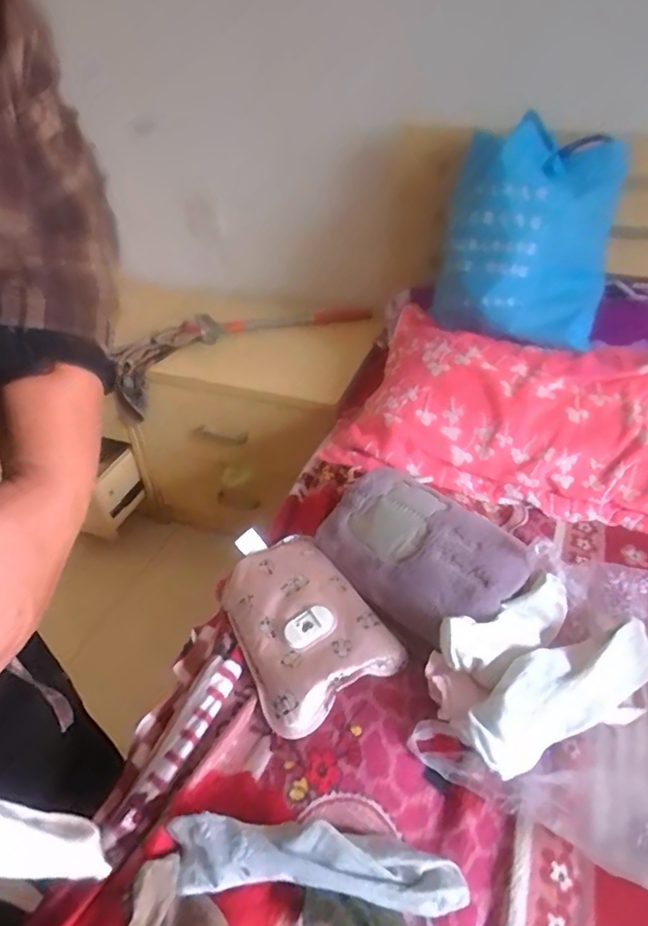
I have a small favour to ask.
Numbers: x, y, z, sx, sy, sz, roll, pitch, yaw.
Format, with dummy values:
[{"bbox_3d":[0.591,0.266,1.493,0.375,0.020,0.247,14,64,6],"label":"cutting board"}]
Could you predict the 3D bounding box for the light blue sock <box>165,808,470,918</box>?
[{"bbox_3d":[-0.012,0.324,0.435,0.245,0.045,0.051,-1,42,9],"label":"light blue sock"}]

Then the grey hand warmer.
[{"bbox_3d":[0.112,0.099,0.656,0.176,0.051,0.253,-35,47,-26],"label":"grey hand warmer"}]

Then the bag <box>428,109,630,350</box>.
[{"bbox_3d":[0.314,-0.370,0.891,0.256,0.270,0.232,3,42,13],"label":"bag"}]

